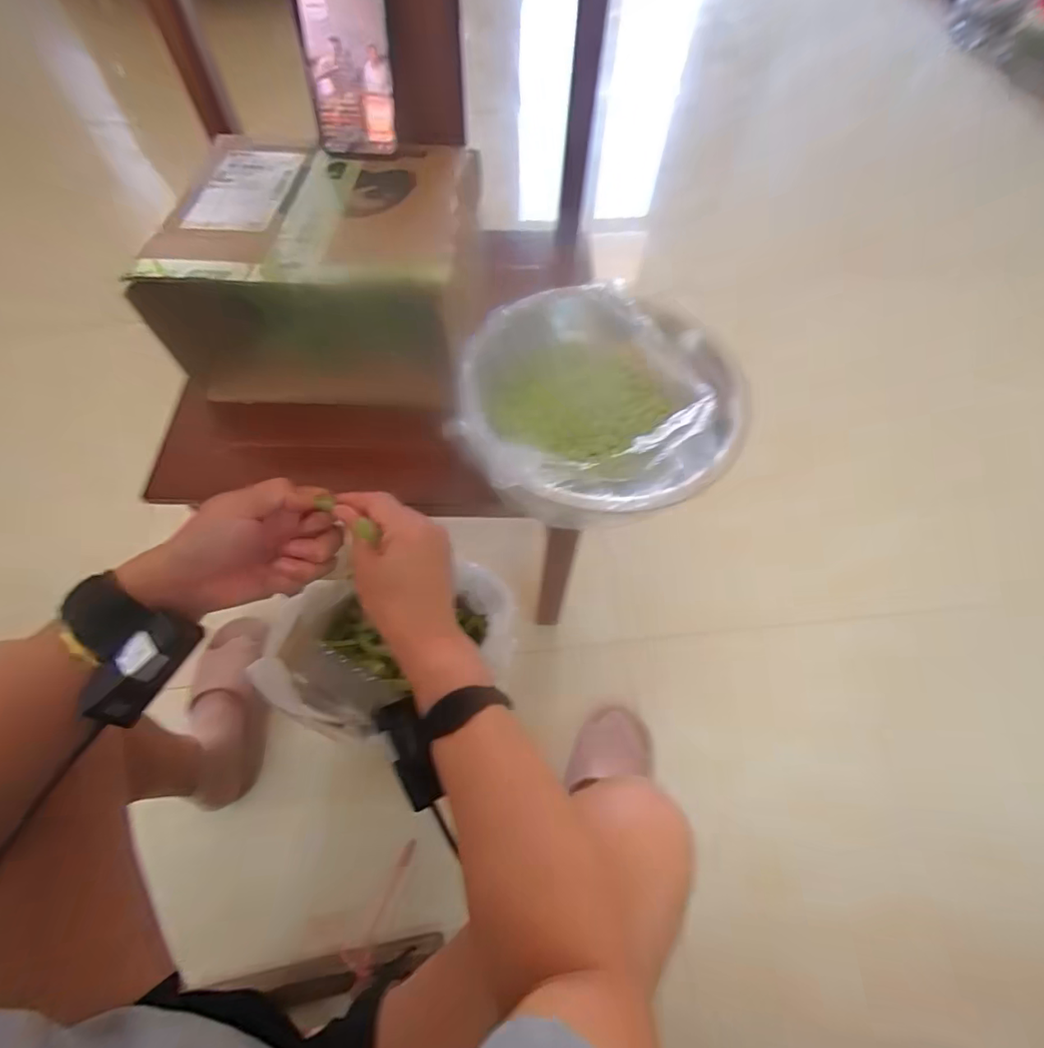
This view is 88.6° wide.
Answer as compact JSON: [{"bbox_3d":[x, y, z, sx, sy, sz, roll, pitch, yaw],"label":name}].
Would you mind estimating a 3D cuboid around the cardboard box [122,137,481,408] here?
[{"bbox_3d":[-0.190,-0.253,0.516,0.281,0.129,0.250,6,63,1],"label":"cardboard box"}]

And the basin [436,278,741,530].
[{"bbox_3d":[0.066,-0.115,0.475,0.244,0.063,0.260,1,64,-2],"label":"basin"}]

